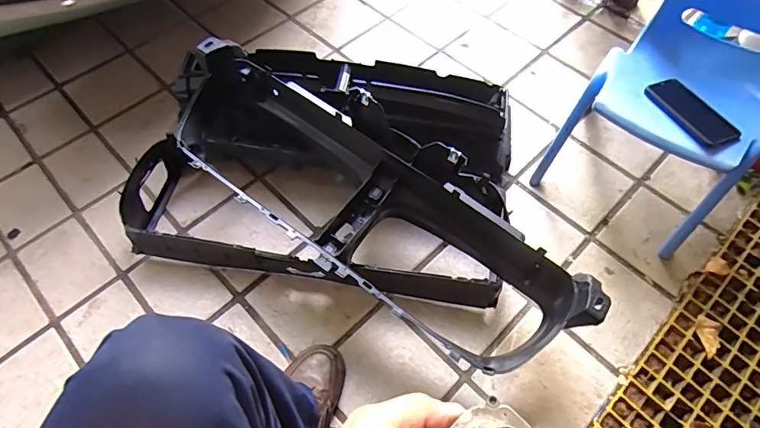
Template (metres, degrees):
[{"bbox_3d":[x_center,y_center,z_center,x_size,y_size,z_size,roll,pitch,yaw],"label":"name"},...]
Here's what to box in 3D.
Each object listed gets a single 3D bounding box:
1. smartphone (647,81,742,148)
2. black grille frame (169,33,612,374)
[{"bbox_3d":[0.569,-0.188,0.833,0.086,0.011,0.162,-22,63,-13],"label":"smartphone"},{"bbox_3d":[-0.024,-0.010,0.816,0.820,0.187,0.247,34,65,17],"label":"black grille frame"}]

